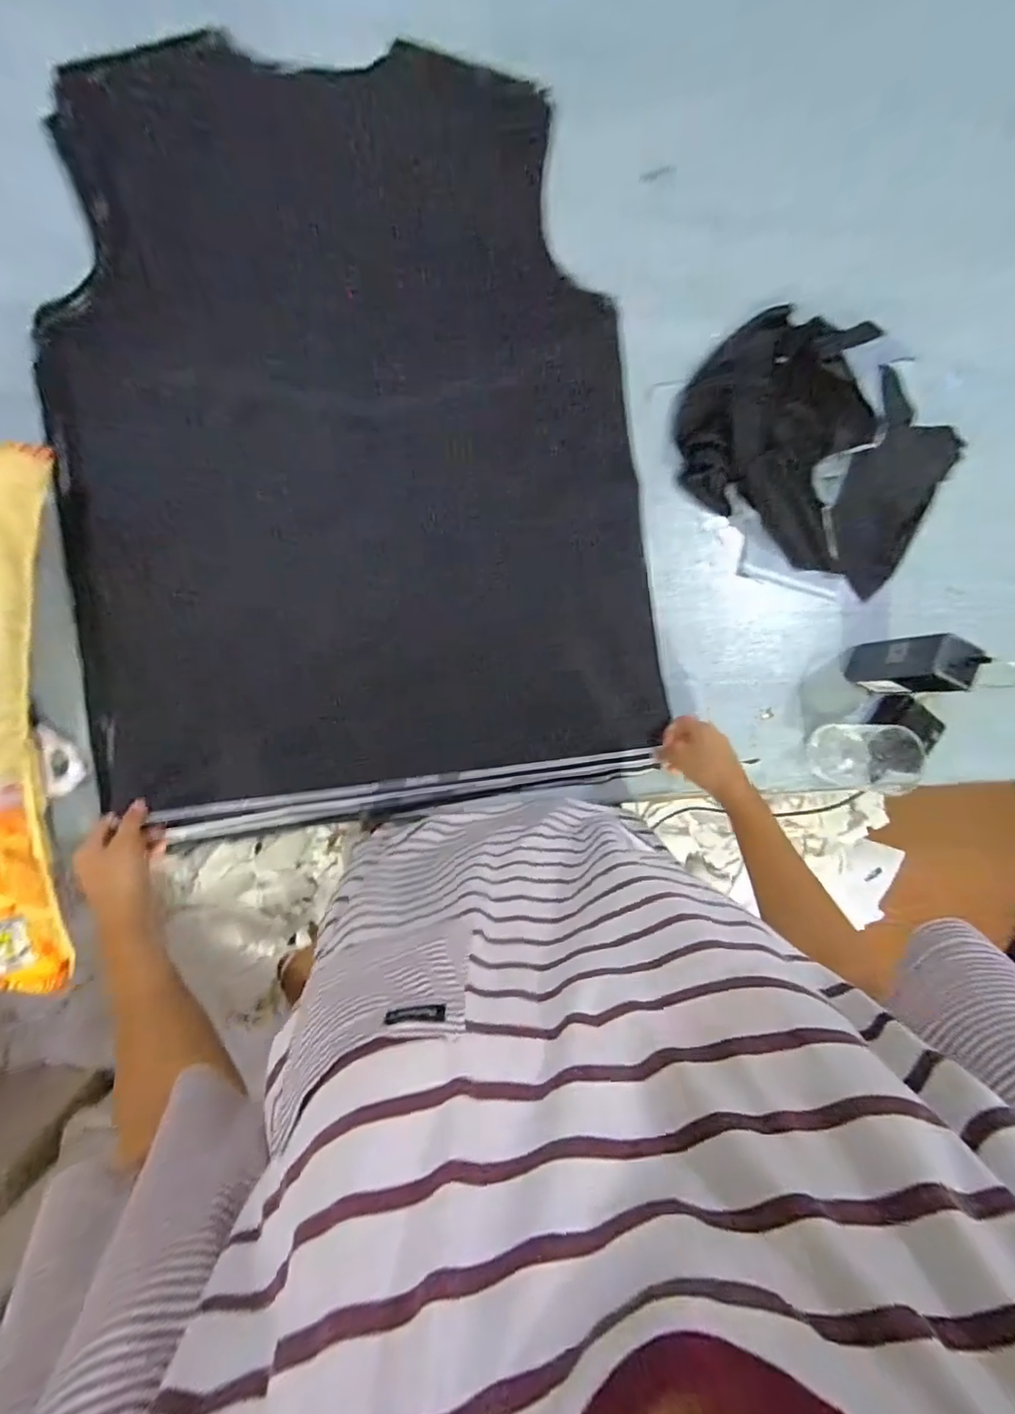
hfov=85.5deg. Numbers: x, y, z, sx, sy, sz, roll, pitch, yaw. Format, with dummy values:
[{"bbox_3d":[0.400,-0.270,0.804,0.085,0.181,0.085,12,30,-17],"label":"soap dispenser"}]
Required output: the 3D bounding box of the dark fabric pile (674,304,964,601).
[{"bbox_3d":[0.373,-0.303,0.650,0.339,0.071,0.241,35,86,-7],"label":"dark fabric pile"}]

